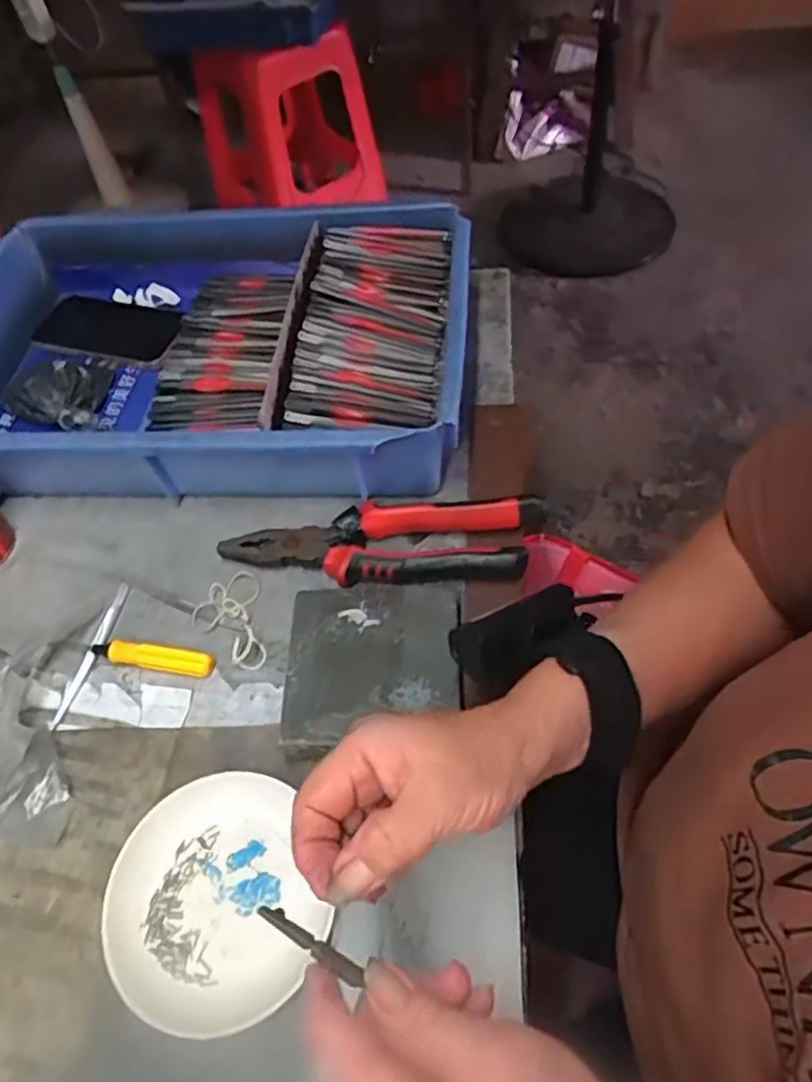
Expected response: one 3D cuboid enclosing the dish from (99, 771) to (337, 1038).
[{"bbox_3d":[-0.102,0.188,0.364,0.108,0.024,0.114,-2,55,3],"label":"dish"}]

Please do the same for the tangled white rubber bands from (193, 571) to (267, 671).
[{"bbox_3d":[-0.121,0.052,0.469,0.047,0.014,0.075,-12,55,-4],"label":"tangled white rubber bands"}]

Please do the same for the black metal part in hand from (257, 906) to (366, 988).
[{"bbox_3d":[-0.034,0.147,0.254,0.046,0.005,0.007,40,62,-8],"label":"black metal part in hand"}]

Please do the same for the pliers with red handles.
[{"bbox_3d":[-0.019,0.003,0.488,0.226,0.034,0.061,0,55,5],"label":"pliers with red handles"}]

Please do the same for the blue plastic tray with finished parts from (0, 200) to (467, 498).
[{"bbox_3d":[-0.169,-0.164,0.587,0.425,0.080,0.292,1,55,6],"label":"blue plastic tray with finished parts"}]

